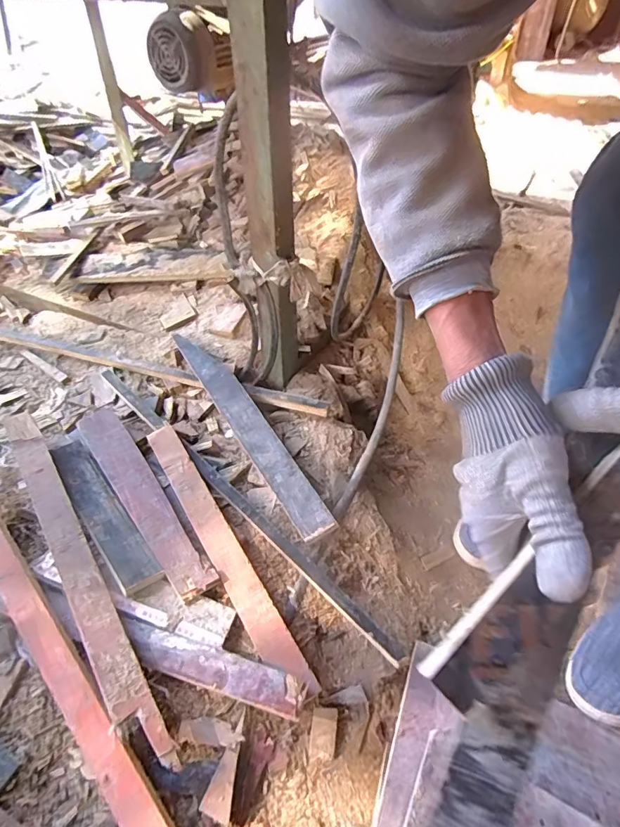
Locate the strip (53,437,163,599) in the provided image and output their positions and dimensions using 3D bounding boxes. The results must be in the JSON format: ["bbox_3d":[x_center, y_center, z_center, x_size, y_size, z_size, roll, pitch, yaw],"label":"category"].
[{"bbox_3d":[-0.262,0.115,0.572,0.045,0.018,0.251,-30,56,-27],"label":"strip"}]

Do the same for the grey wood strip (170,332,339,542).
[{"bbox_3d":[-0.092,0.012,0.663,0.048,0.009,0.390,-34,61,-8],"label":"grey wood strip"}]

